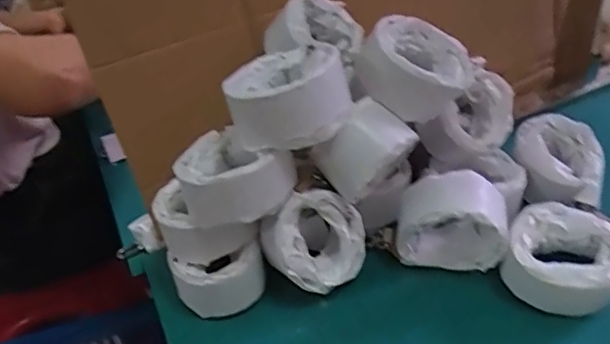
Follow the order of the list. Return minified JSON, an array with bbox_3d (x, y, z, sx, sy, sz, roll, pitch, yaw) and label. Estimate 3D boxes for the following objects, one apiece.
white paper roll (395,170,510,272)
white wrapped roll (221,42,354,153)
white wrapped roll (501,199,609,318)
[{"bbox_3d":[0.137,0.052,0.525,0.097,0.091,0.053,1,38,12],"label":"white paper roll"},{"bbox_3d":[-0.014,-0.065,0.458,0.100,0.054,0.093,-8,38,-1],"label":"white wrapped roll"},{"bbox_3d":[0.232,0.081,0.495,0.095,0.054,0.099,23,47,34],"label":"white wrapped roll"}]

